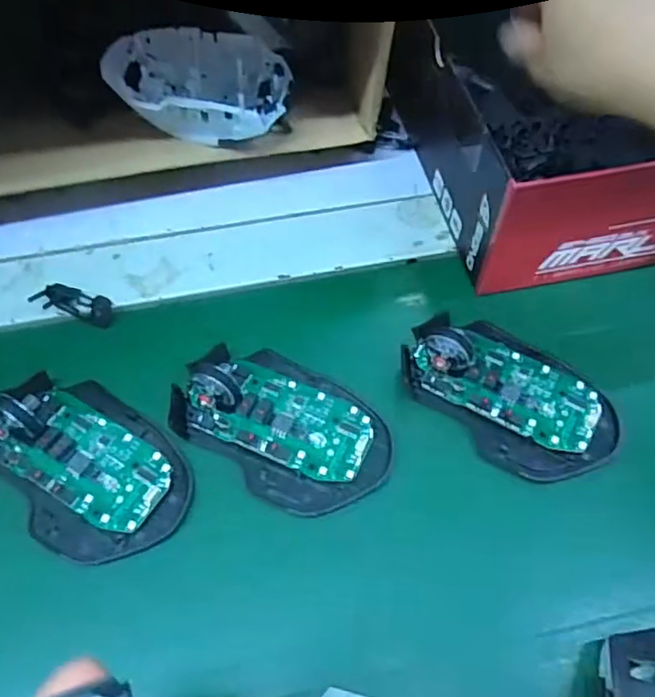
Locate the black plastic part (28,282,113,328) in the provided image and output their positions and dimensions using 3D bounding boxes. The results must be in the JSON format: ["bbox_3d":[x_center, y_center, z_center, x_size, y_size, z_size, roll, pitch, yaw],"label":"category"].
[{"bbox_3d":[-0.148,-0.026,0.363,0.044,0.016,0.018,18,60,10],"label":"black plastic part"}]

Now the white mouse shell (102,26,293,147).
[{"bbox_3d":[-0.080,-0.165,0.392,0.112,0.030,0.069,7,58,4],"label":"white mouse shell"}]

